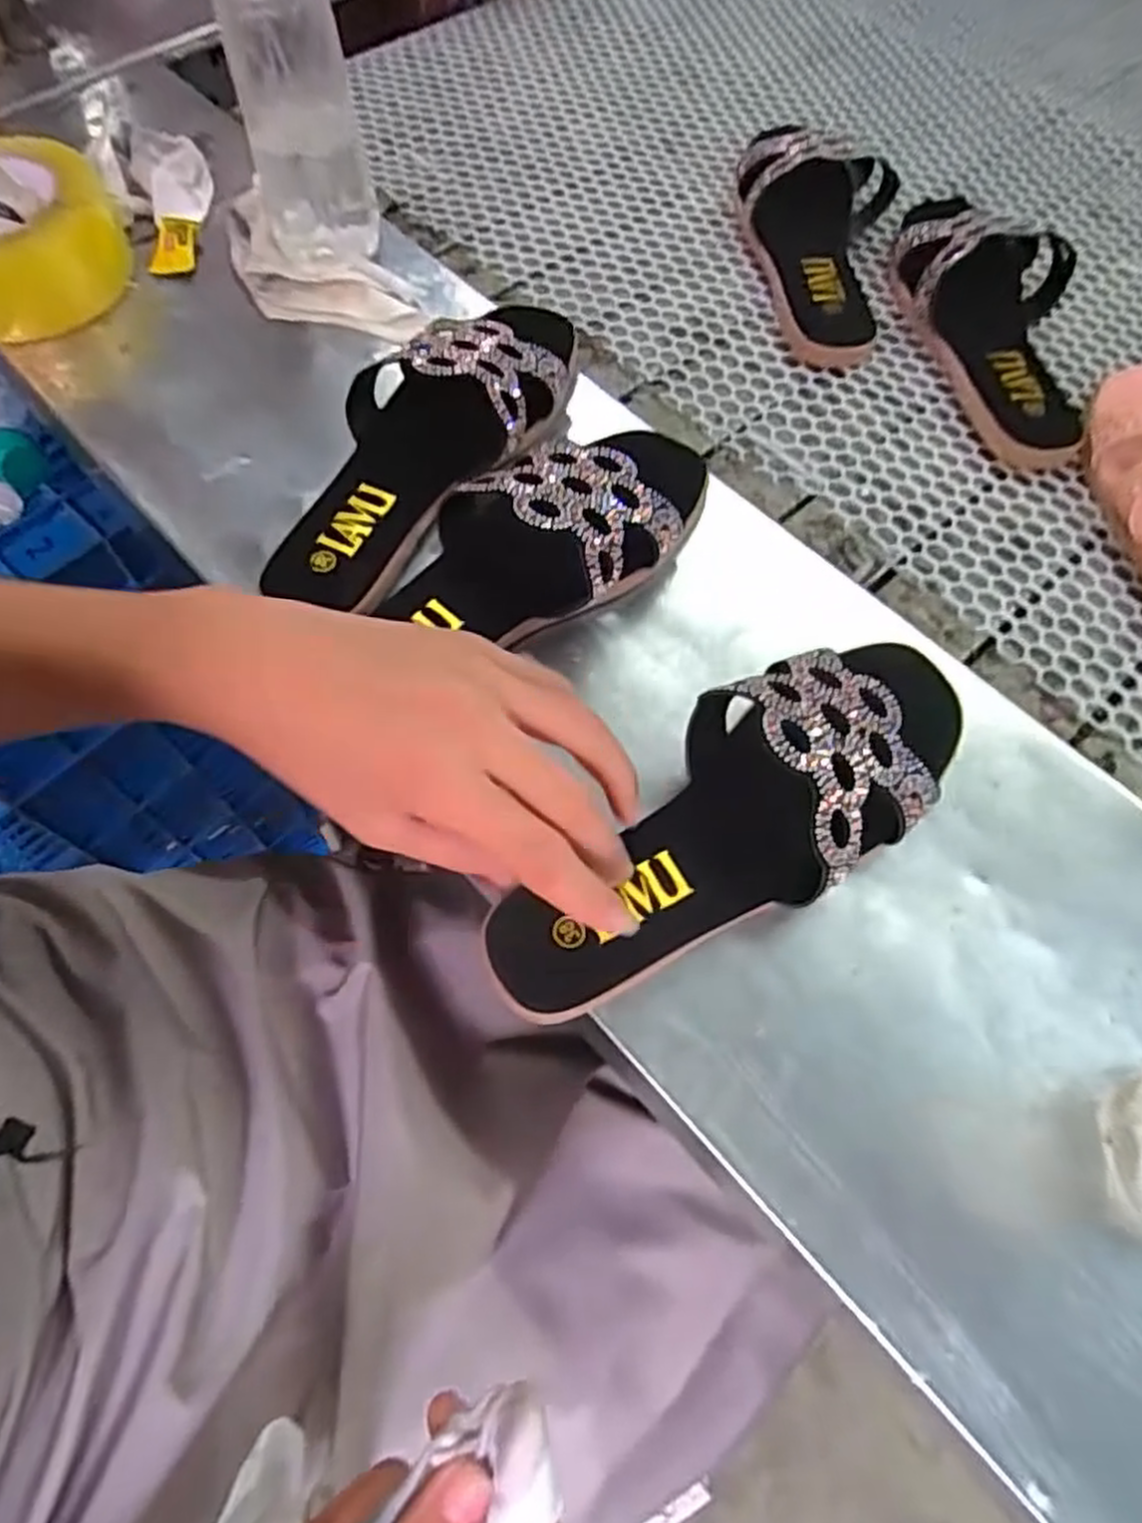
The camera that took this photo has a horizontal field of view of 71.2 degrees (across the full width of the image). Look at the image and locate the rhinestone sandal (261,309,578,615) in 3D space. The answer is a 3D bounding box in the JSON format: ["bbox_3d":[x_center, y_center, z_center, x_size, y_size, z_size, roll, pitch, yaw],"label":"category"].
[{"bbox_3d":[-0.075,-0.172,0.412,0.091,0.051,0.225,25,67,11],"label":"rhinestone sandal"}]

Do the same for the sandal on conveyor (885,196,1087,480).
[{"bbox_3d":[0.277,-0.294,0.503,0.102,0.057,0.232,-11,66,-6],"label":"sandal on conveyor"}]

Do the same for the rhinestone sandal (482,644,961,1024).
[{"bbox_3d":[0.073,0.021,0.322,0.235,0.065,0.077,-36,67,-8],"label":"rhinestone sandal"}]

